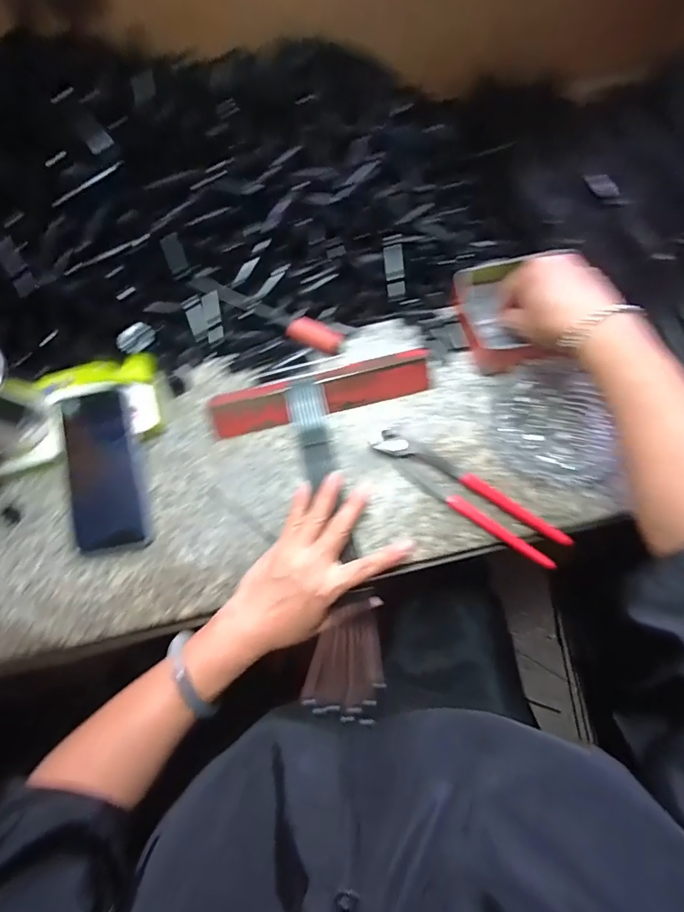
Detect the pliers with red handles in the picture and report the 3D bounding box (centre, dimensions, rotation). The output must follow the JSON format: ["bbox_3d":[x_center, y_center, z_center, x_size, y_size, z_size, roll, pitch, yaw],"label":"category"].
[{"bbox_3d":[0.119,0.034,0.398,0.193,0.018,0.042,34,76,11],"label":"pliers with red handles"}]

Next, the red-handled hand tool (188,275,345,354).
[{"bbox_3d":[-0.081,-0.151,0.450,0.169,0.030,0.028,20,74,8],"label":"red-handled hand tool"}]

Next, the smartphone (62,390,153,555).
[{"bbox_3d":[-0.233,0.015,0.412,0.073,0.011,0.156,-16,81,8],"label":"smartphone"}]

